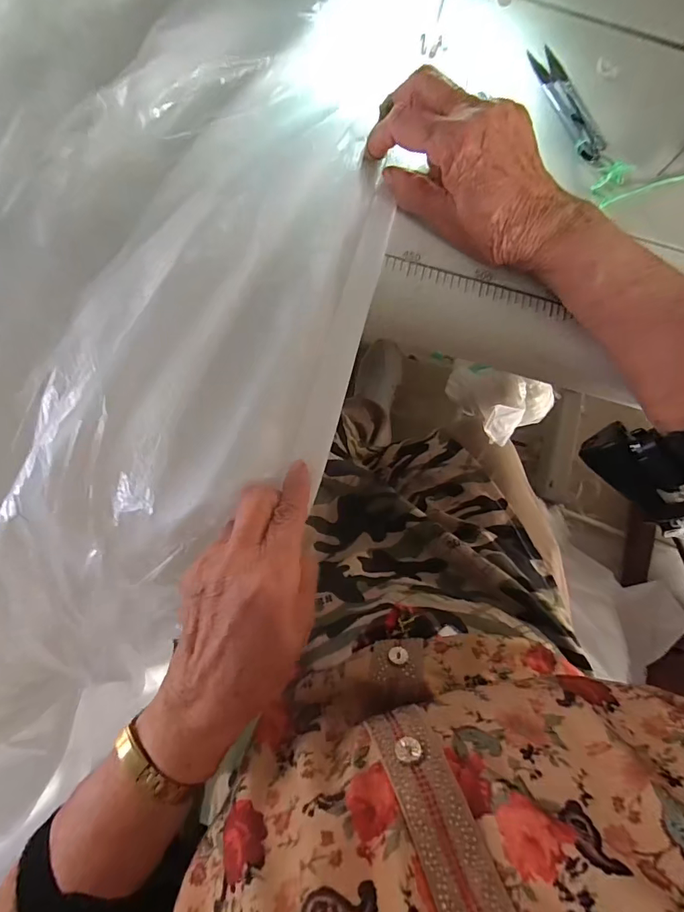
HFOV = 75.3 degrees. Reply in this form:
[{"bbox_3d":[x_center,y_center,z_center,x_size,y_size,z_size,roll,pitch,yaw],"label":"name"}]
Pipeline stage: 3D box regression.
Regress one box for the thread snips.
[{"bbox_3d":[0.164,-0.257,0.319,0.024,0.012,0.094,-21,82,-9],"label":"thread snips"}]

